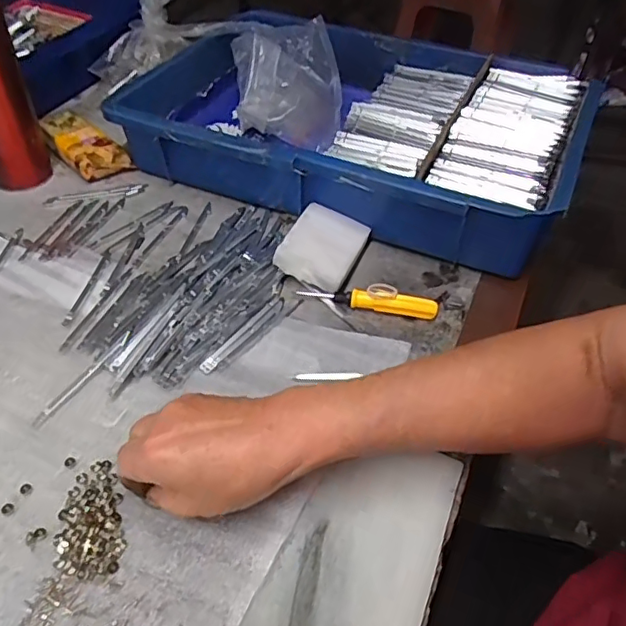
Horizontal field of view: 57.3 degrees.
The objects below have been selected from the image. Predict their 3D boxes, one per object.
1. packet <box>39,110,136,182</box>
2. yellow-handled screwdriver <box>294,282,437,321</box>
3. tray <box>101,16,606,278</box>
[{"bbox_3d":[-0.241,-0.176,0.604,0.054,0.036,0.104,-32,56,-29],"label":"packet"},{"bbox_3d":[0.045,-0.013,0.469,0.111,0.022,0.014,10,47,6],"label":"yellow-handled screwdriver"},{"bbox_3d":[0.045,-0.190,0.597,0.412,0.100,0.268,19,48,15],"label":"tray"}]

